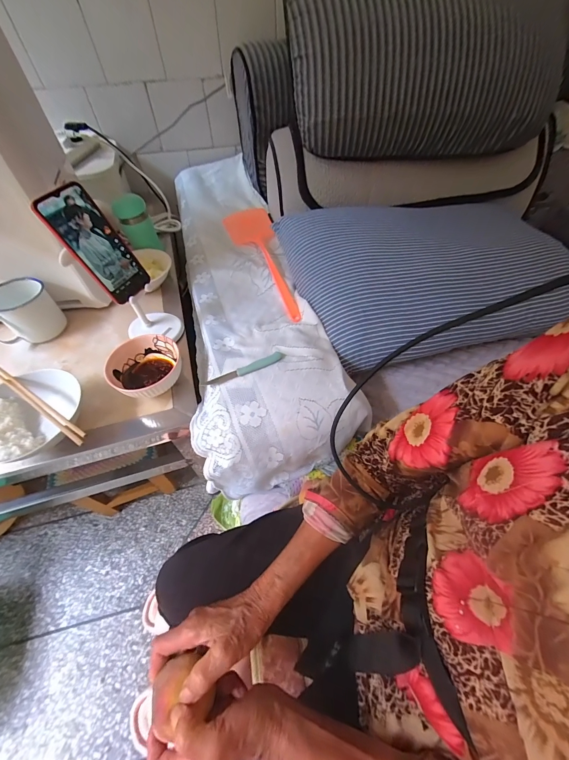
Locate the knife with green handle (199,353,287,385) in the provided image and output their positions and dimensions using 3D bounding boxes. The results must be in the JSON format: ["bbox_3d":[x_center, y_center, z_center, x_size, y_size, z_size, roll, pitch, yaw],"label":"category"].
[{"bbox_3d":[-0.064,-0.017,0.491,0.142,0.009,0.019,-24,58,-17],"label":"knife with green handle"}]

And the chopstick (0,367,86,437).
[{"bbox_3d":[-0.363,0.029,0.428,0.222,0.013,0.009,27,61,18],"label":"chopstick"}]

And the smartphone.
[{"bbox_3d":[-0.282,-0.202,0.448,0.006,0.163,0.078,13,59,35],"label":"smartphone"}]

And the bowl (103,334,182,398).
[{"bbox_3d":[-0.232,-0.016,0.500,0.118,0.068,0.116,0,56,1],"label":"bowl"}]

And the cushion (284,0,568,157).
[{"bbox_3d":[0.286,-0.627,0.597,0.554,0.245,0.146,-9,55,-6],"label":"cushion"}]

